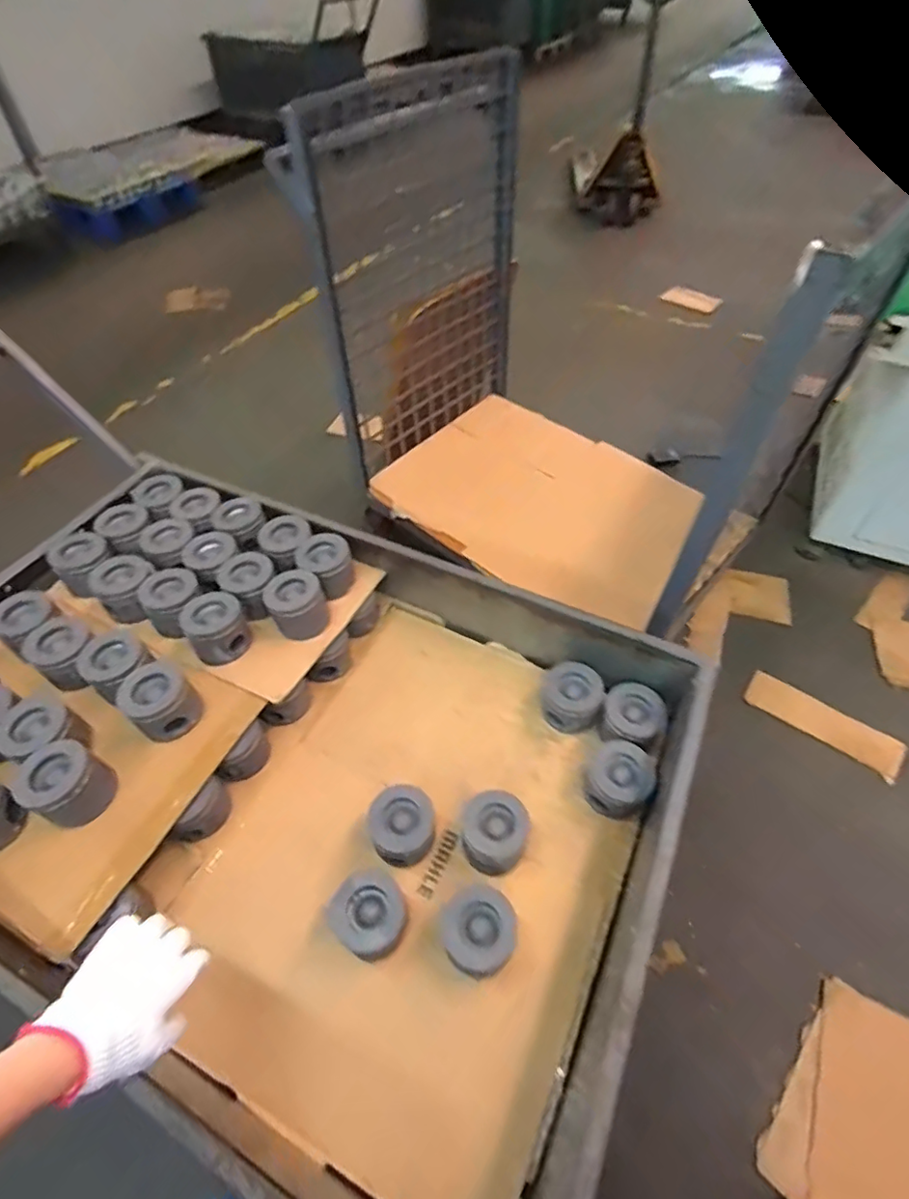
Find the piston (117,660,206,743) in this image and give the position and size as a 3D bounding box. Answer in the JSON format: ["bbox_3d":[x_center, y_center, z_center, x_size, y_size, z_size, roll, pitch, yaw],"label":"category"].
[{"bbox_3d":[-0.424,0.146,0.819,0.095,0.067,0.090,-1,52,1],"label":"piston"}]

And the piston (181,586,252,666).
[{"bbox_3d":[-0.383,0.044,0.911,0.095,0.066,0.103,-32,57,-21],"label":"piston"}]

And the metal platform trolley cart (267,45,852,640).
[{"bbox_3d":[0.303,-0.653,1.510,1.107,1.012,0.752,23,56,19],"label":"metal platform trolley cart"}]

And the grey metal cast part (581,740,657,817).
[{"bbox_3d":[0.237,0.265,0.825,0.087,0.072,0.092,-1,52,1],"label":"grey metal cast part"}]

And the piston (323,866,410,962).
[{"bbox_3d":[-0.107,0.402,0.724,0.087,0.076,0.087,-1,52,1],"label":"piston"}]

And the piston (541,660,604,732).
[{"bbox_3d":[0.188,0.153,0.907,0.084,0.076,0.089,-1,52,1],"label":"piston"}]

